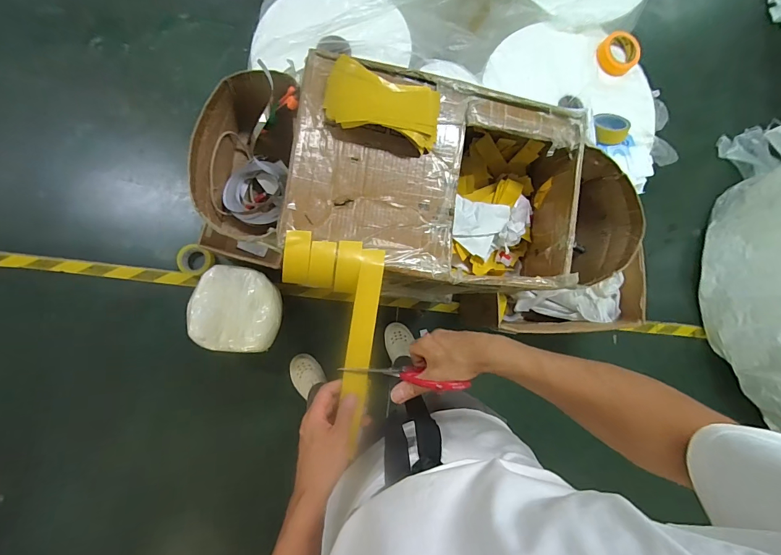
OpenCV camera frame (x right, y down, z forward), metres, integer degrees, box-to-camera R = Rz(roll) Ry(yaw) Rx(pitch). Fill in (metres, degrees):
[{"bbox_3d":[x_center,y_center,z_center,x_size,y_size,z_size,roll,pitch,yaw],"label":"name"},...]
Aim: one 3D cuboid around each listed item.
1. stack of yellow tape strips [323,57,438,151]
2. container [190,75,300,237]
[{"bbox_3d":[-0.007,-0.249,0.538,0.170,0.022,0.084,13,107,-12],"label":"stack of yellow tape strips"},{"bbox_3d":[-0.236,-0.202,0.623,0.129,0.138,0.242,14,83,-7],"label":"container"}]

